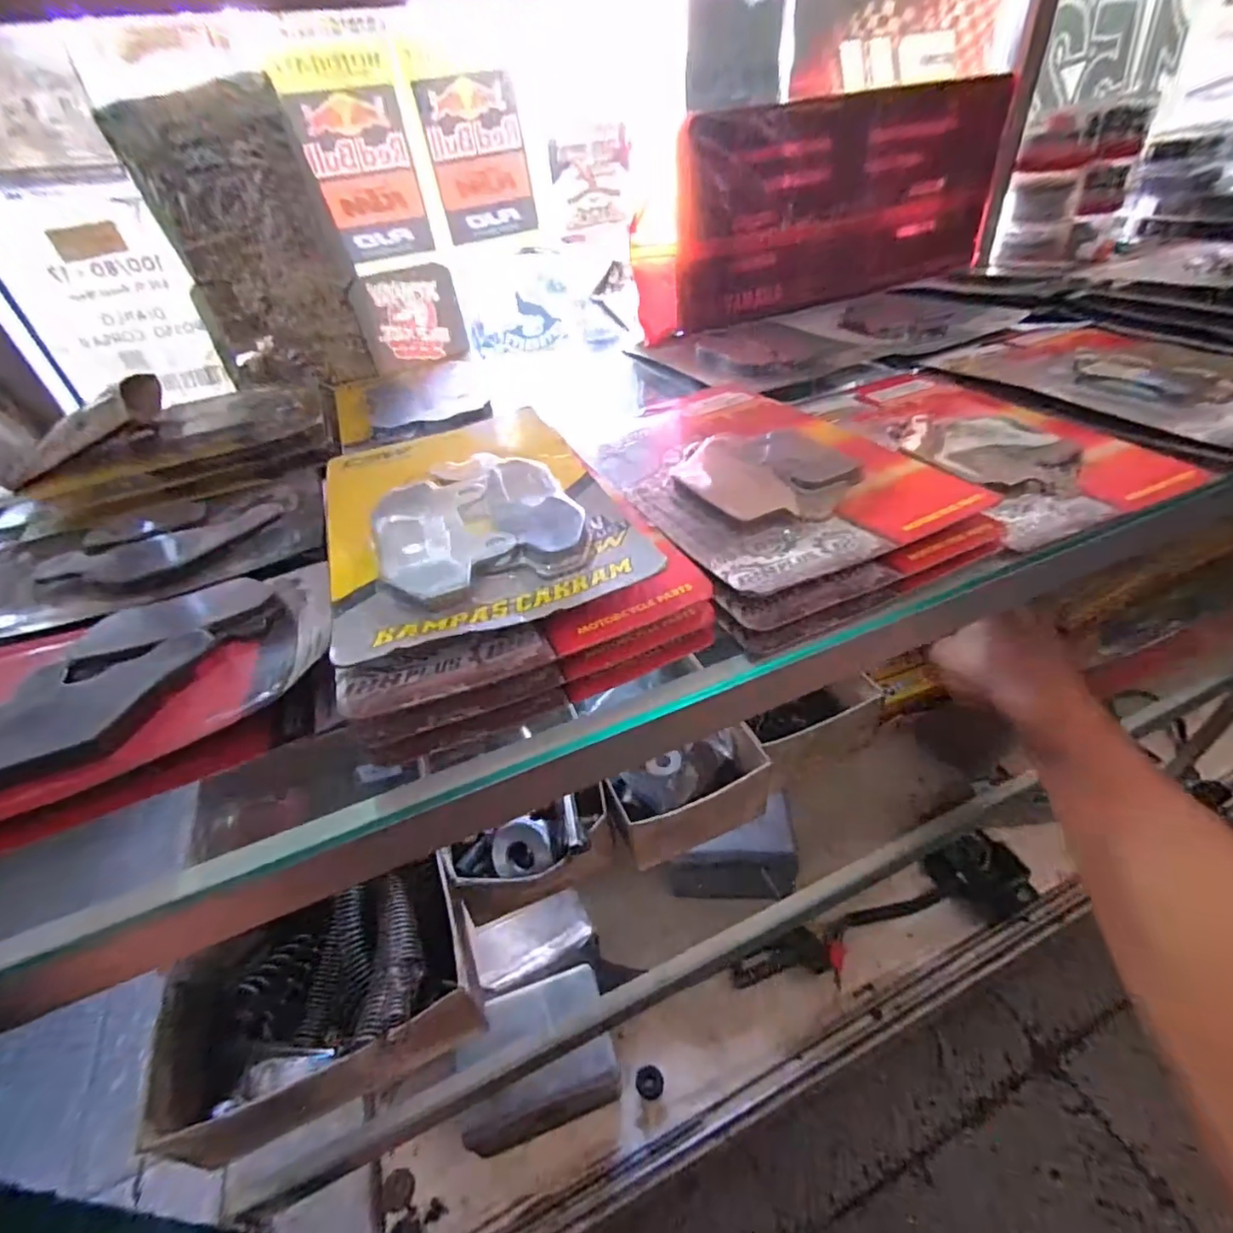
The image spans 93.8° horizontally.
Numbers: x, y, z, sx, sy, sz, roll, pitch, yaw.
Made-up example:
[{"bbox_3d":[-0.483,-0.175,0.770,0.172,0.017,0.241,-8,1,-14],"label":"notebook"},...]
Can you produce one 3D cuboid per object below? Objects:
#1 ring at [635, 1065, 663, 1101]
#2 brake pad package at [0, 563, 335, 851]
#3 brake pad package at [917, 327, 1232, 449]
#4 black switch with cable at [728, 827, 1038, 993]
[{"bbox_3d":[0.027,0.375,0.465,0.022,0.010,0.021,-3,42,3],"label":"ring"},{"bbox_3d":[-0.168,0.026,0.185,0.143,0.014,0.092,-19,43,-14],"label":"brake pad package"},{"bbox_3d":[0.272,-0.136,0.316,0.111,0.013,0.165,-22,44,-18],"label":"brake pad package"},{"bbox_3d":[0.233,0.270,0.517,0.275,0.049,0.069,-14,42,-9],"label":"black switch with cable"}]

